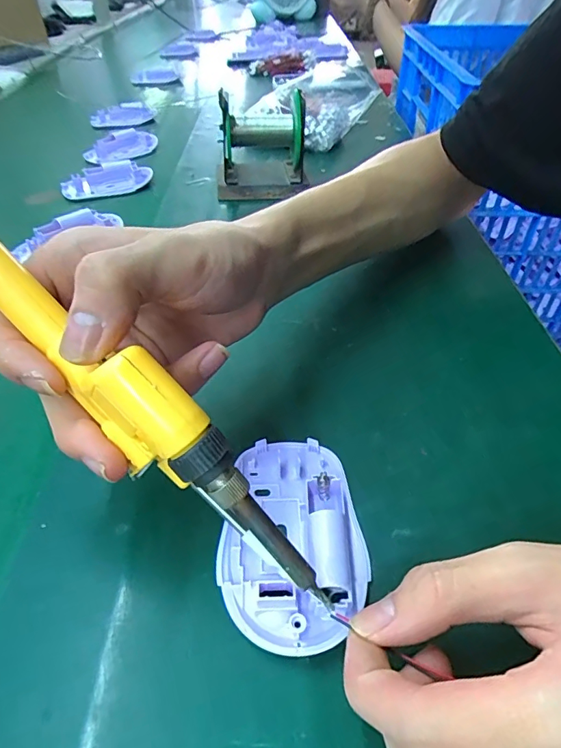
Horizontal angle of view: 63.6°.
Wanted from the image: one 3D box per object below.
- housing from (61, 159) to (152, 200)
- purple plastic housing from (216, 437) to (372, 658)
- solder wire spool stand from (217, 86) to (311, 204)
[{"bbox_3d":[-0.193,-0.217,0.505,0.095,0.018,0.056,-23,48,-23],"label":"housing"},{"bbox_3d":[0.004,0.066,0.197,0.062,0.017,0.096,-6,43,-7],"label":"purple plastic housing"},{"bbox_3d":[-0.021,-0.234,0.465,0.094,0.079,0.069,-5,43,-6],"label":"solder wire spool stand"}]

